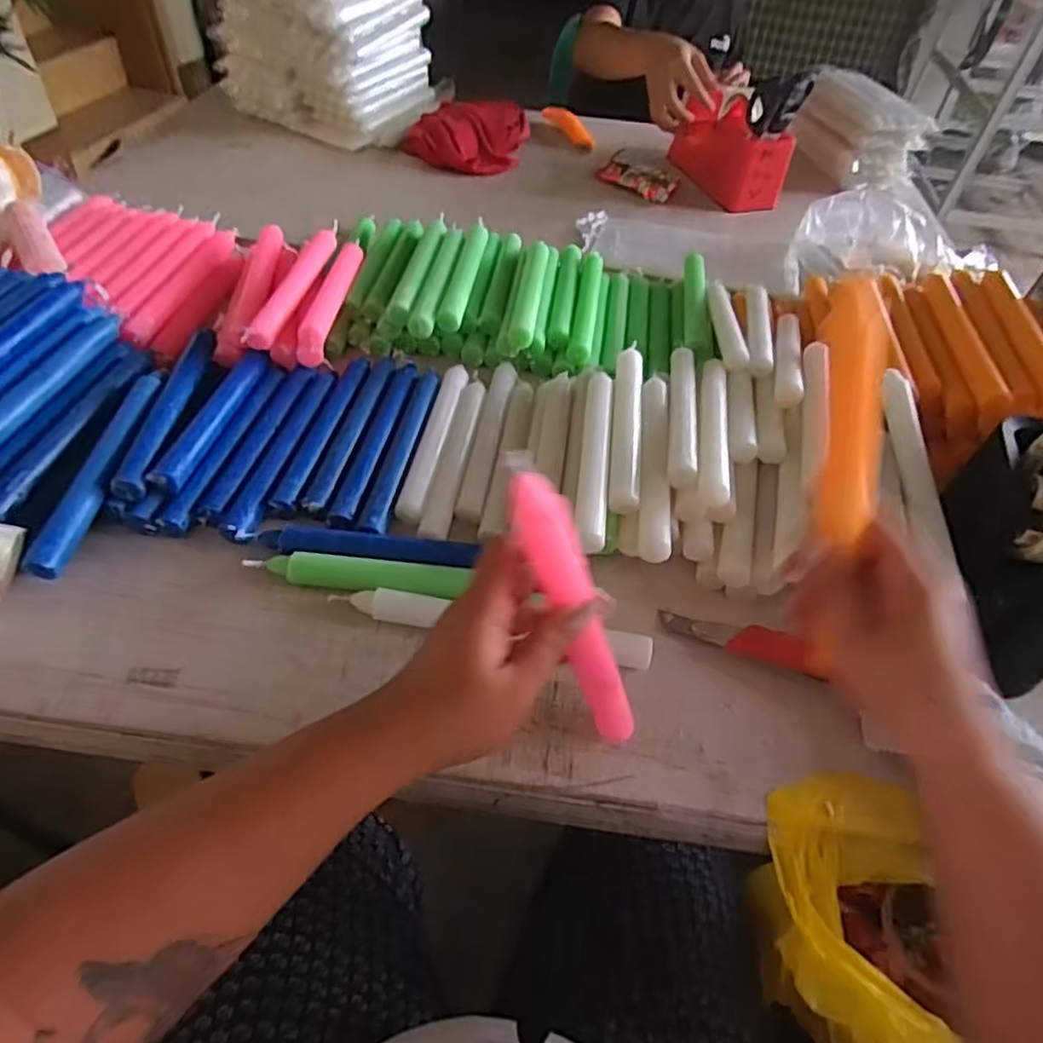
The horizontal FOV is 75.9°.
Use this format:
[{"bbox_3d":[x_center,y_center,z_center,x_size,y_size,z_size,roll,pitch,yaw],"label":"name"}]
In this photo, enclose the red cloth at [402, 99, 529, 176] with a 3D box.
[{"bbox_3d":[-0.082,-0.592,1.021,0.192,0.044,0.169,1,48,-4],"label":"red cloth"}]

